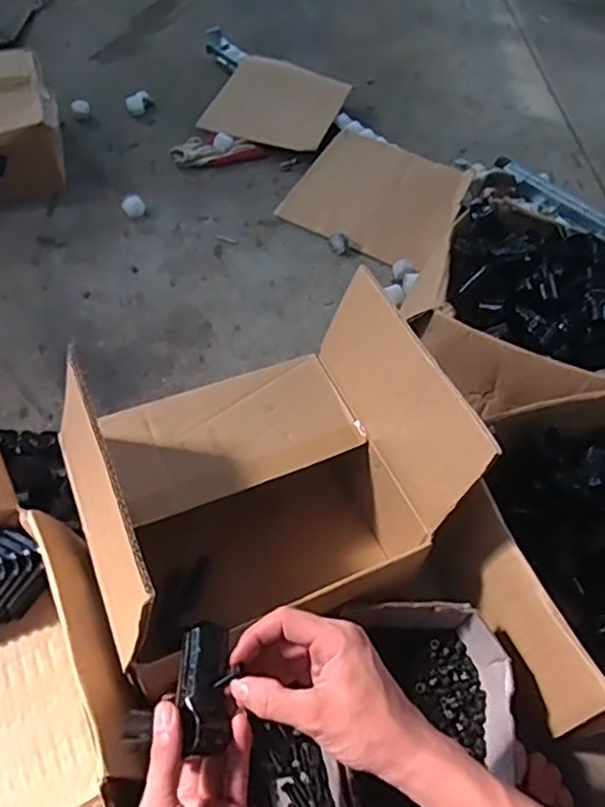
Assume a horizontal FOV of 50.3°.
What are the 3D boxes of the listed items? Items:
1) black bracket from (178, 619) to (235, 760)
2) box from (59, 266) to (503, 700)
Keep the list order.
[{"bbox_3d":[-0.066,0.193,0.439,0.033,0.019,0.079,-1,70,-5],"label":"black bracket"},{"bbox_3d":[-0.043,0.087,0.678,0.343,0.271,0.272,-18,57,-17],"label":"box"}]

